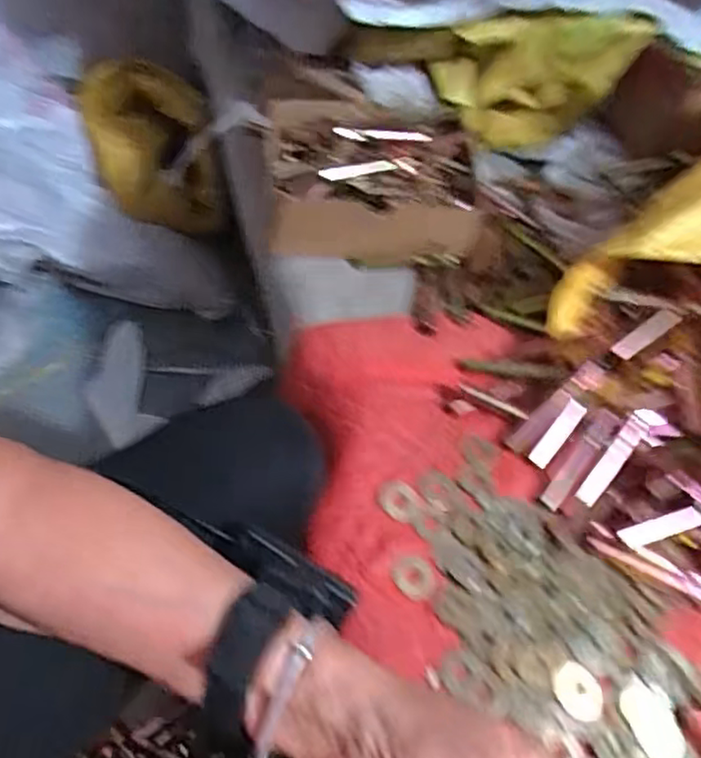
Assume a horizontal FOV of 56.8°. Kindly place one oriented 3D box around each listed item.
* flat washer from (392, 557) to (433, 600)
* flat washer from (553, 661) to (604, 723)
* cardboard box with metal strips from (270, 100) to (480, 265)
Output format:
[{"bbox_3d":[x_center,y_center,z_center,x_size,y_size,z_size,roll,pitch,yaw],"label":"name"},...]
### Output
[{"bbox_3d":[0.039,0.122,0.402,0.025,0.004,0.024,3,54,-5],"label":"flat washer"},{"bbox_3d":[0.130,0.177,0.369,0.027,0.004,0.028,24,55,10],"label":"flat washer"},{"bbox_3d":[0.019,-0.187,0.604,0.191,0.070,0.150,4,54,-4],"label":"cardboard box with metal strips"}]

